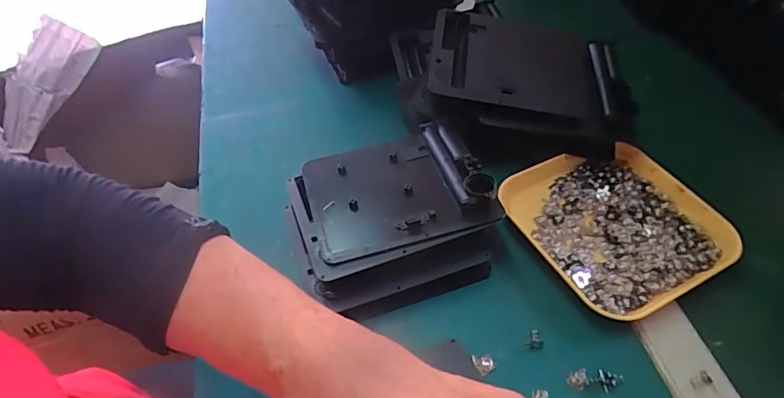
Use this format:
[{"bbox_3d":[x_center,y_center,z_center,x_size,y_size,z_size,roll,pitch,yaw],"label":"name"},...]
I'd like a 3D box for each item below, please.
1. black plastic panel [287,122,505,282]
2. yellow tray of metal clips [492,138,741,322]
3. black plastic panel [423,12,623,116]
[{"bbox_3d":[-0.005,-0.006,0.376,0.135,0.022,0.113,-16,52,-11],"label":"black plastic panel"},{"bbox_3d":[0.175,0.019,0.395,0.144,0.018,0.144,-24,53,-17],"label":"yellow tray of metal clips"},{"bbox_3d":[0.117,-0.124,0.443,0.162,0.014,0.116,9,55,3],"label":"black plastic panel"}]

